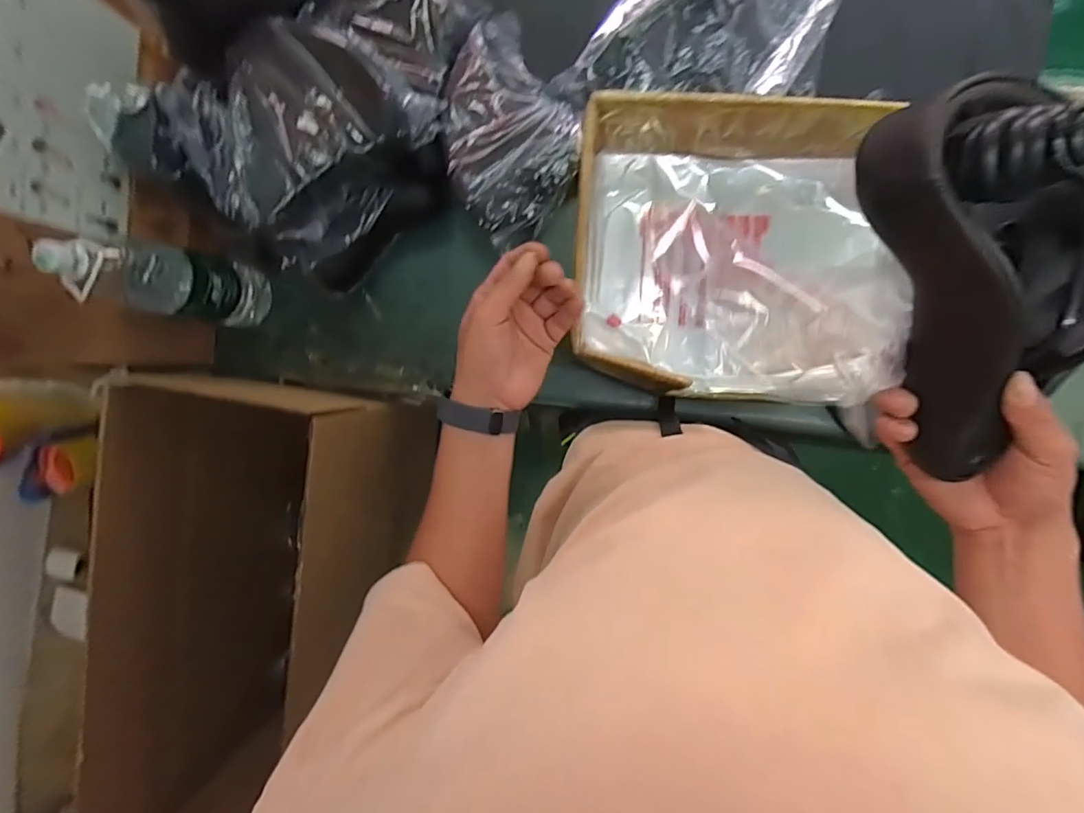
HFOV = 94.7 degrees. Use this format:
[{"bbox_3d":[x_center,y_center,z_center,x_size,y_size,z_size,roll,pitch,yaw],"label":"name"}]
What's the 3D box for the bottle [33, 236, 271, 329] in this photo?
[{"bbox_3d":[-0.533,-0.178,0.707,0.105,0.318,0.105,13,95,5],"label":"bottle"}]

